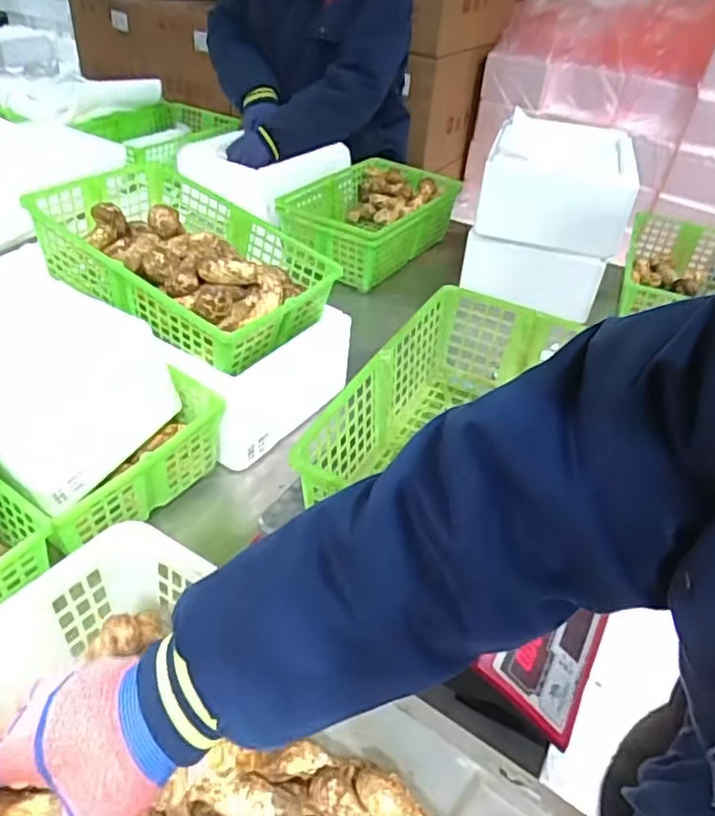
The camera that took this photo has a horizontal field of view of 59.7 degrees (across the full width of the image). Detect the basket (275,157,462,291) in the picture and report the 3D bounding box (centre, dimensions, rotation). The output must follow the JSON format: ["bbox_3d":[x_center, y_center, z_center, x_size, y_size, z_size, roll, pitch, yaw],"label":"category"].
[{"bbox_3d":[0.024,-0.362,1.188,0.223,0.108,0.329,26,43,22],"label":"basket"}]

